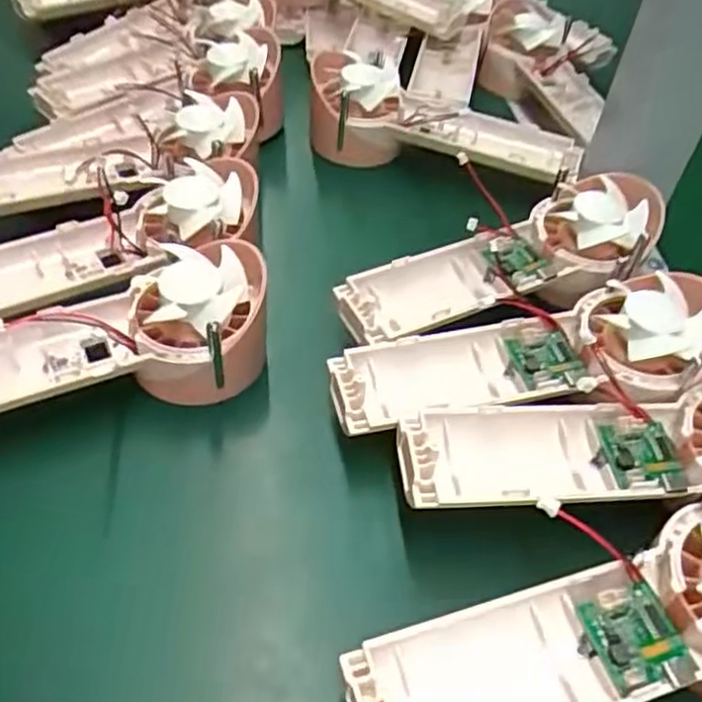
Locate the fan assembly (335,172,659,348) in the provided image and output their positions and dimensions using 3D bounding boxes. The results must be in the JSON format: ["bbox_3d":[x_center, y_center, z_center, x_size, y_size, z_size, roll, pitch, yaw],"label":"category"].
[{"bbox_3d":[0.078,-0.041,0.348,0.171,0.045,0.061,-24,56,-24],"label":"fan assembly"}]

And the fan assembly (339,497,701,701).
[{"bbox_3d":[0.086,0.094,0.225,0.177,0.035,0.062,-13,52,-16],"label":"fan assembly"}]

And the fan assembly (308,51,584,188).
[{"bbox_3d":[0.060,-0.145,0.446,0.171,0.047,0.078,17,50,9],"label":"fan assembly"}]

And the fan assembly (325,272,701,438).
[{"bbox_3d":[0.081,0.006,0.303,0.174,0.038,0.059,-11,51,-14],"label":"fan assembly"}]

